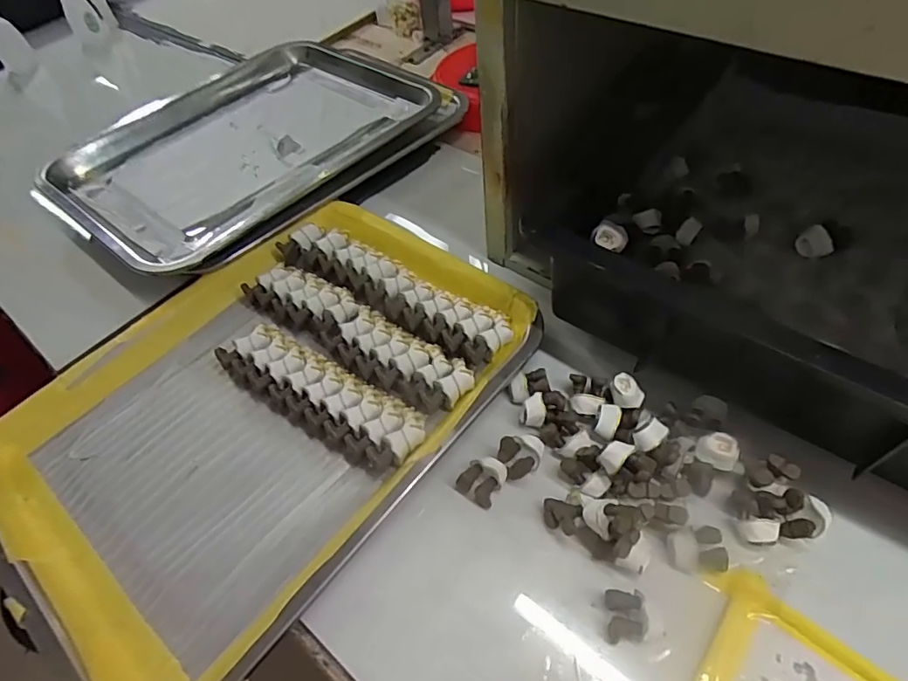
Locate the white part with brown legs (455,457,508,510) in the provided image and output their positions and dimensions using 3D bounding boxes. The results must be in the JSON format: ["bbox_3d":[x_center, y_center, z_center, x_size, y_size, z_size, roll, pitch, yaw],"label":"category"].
[{"bbox_3d":[0.018,0.084,0.327,0.023,0.015,0.027,28,61,23],"label":"white part with brown legs"}]

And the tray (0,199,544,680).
[{"bbox_3d":[-0.135,0.036,0.375,0.259,0.034,0.344,33,62,25],"label":"tray"}]

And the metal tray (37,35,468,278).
[{"bbox_3d":[-0.220,-0.216,0.560,0.300,0.032,0.358,36,64,27],"label":"metal tray"}]

